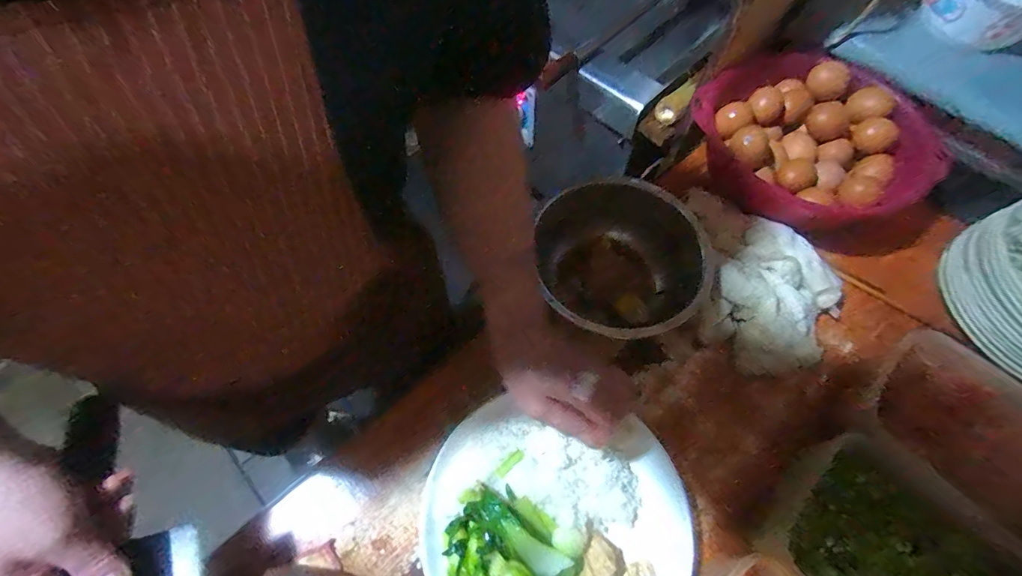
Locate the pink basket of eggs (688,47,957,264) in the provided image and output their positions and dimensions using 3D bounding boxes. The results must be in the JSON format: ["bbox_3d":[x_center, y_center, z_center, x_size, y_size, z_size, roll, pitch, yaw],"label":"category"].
[{"bbox_3d":[0.390,-0.171,0.570,0.234,0.116,0.290,-32,71,-16],"label":"pink basket of eggs"}]

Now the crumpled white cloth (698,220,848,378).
[{"bbox_3d":[0.314,0.012,0.514,0.143,0.039,0.178,38,70,14],"label":"crumpled white cloth"}]

